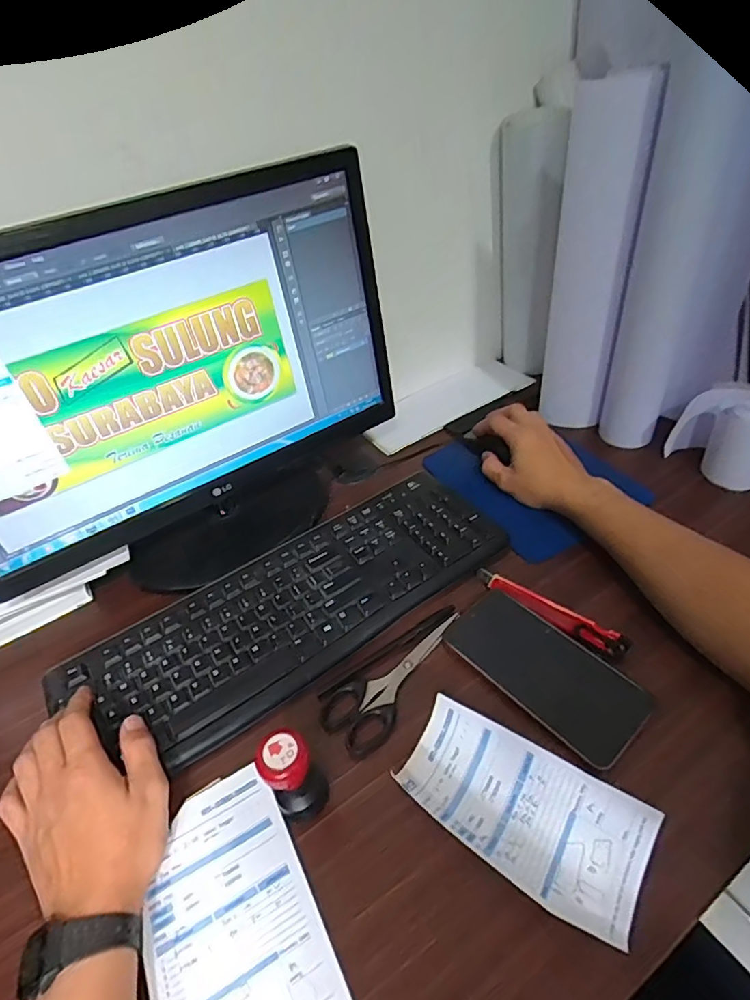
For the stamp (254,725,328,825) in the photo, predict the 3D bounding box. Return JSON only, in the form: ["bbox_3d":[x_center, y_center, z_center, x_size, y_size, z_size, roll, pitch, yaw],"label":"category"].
[{"bbox_3d":[-0.057,0.192,0.371,0.035,0.072,0.037,-4,42,4],"label":"stamp"}]

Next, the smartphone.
[{"bbox_3d":[0.139,0.139,0.445,0.077,0.007,0.161,-34,51,-26],"label":"smartphone"}]

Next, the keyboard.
[{"bbox_3d":[-0.075,0.100,0.512,0.421,0.015,0.156,-27,48,-19],"label":"keyboard"}]

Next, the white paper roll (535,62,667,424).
[{"bbox_3d":[0.231,-0.238,0.580,0.068,0.344,0.056,-5,45,3],"label":"white paper roll"}]

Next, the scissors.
[{"bbox_3d":[0.027,0.156,0.453,0.150,0.010,0.059,-27,48,-21],"label":"scissors"}]

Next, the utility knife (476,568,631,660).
[{"bbox_3d":[0.156,0.097,0.481,0.143,0.016,0.019,30,55,31],"label":"utility knife"}]

